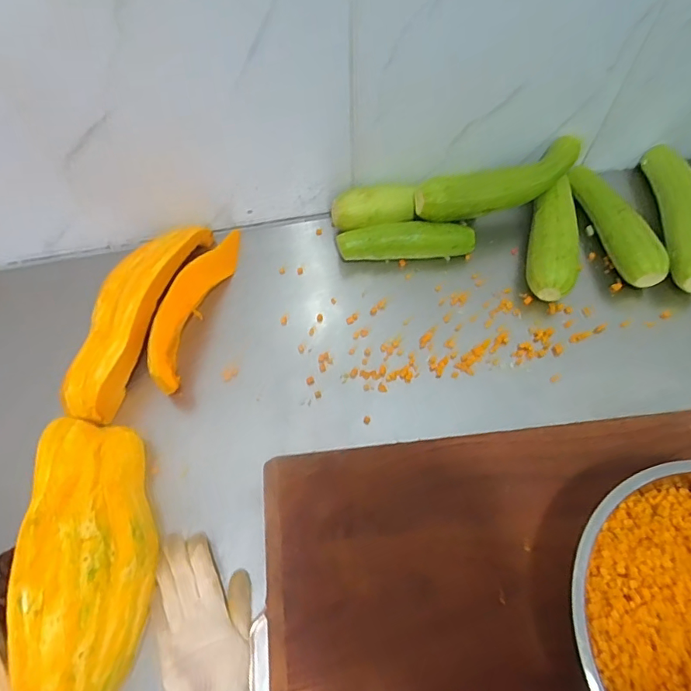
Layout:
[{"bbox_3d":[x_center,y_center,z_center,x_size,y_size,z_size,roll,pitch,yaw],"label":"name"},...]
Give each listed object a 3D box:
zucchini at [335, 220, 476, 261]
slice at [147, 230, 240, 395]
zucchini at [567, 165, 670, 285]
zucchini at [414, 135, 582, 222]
[{"bbox_3d":[0.094,-0.155,0.751,0.207,0.063,0.049,-3,59,-1],"label":"zucchini"},{"bbox_3d":[-0.220,-0.070,0.698,0.053,0.066,0.295,9,60,6],"label":"slice"},{"bbox_3d":[0.422,-0.198,0.763,0.055,0.055,0.232,-11,60,-6],"label":"zucchini"},{"bbox_3d":[0.242,-0.254,0.761,0.289,0.072,0.058,-23,65,-11],"label":"zucchini"}]

